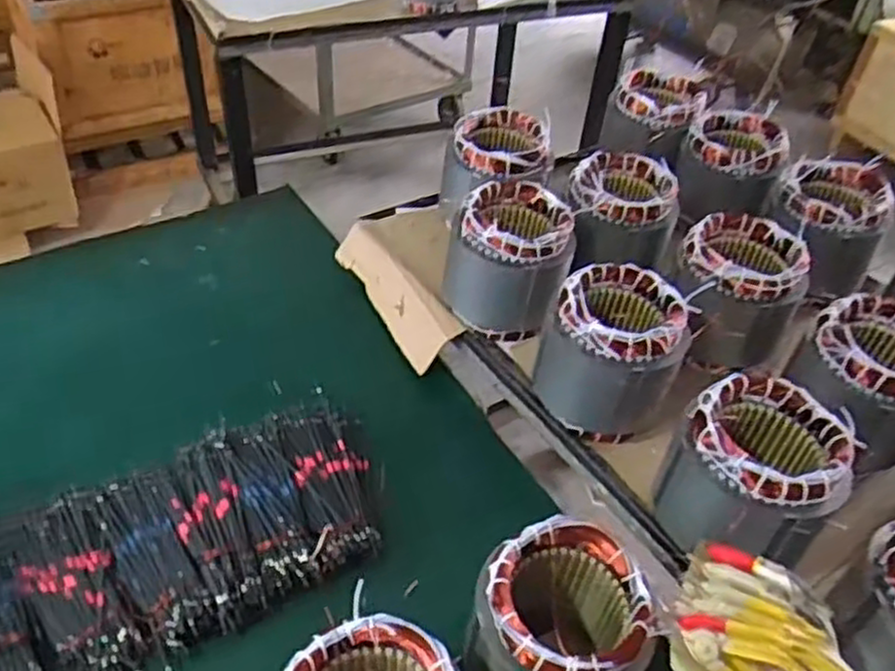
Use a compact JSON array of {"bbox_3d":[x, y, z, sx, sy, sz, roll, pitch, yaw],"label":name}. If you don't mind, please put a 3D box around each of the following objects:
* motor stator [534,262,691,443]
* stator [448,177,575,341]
[{"bbox_3d":[0.185,0.016,0.864,0.142,0.154,0.135,3,43,-3],"label":"motor stator"},{"bbox_3d":[0.082,-0.099,0.995,0.143,0.152,0.143,3,43,-3],"label":"stator"}]

